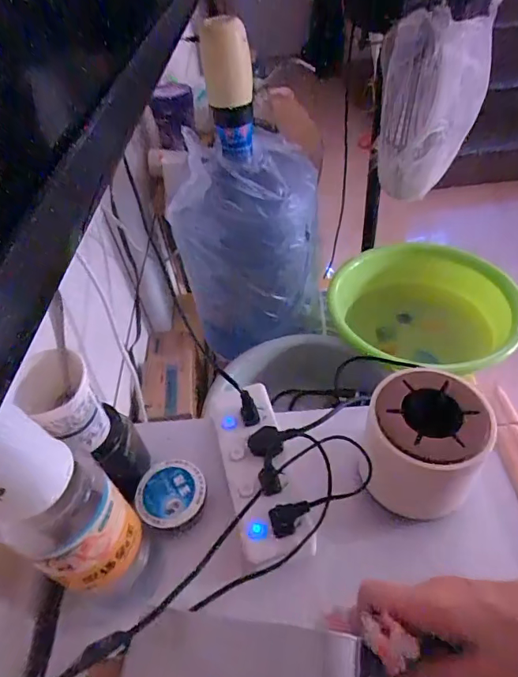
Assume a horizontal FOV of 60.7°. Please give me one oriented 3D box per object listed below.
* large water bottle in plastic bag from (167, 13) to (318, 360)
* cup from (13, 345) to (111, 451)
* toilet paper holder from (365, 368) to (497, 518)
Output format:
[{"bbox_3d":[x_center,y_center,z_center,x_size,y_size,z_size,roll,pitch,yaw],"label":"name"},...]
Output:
[{"bbox_3d":[-0.022,-0.244,0.777,0.228,0.479,0.231,-3,47,5],"label":"large water bottle in plastic bag"},{"bbox_3d":[-0.173,0.059,0.404,0.067,0.075,0.064,-4,47,4],"label":"cup"},{"bbox_3d":[0.155,0.101,0.424,0.099,0.107,0.096,5,48,11],"label":"toilet paper holder"}]

